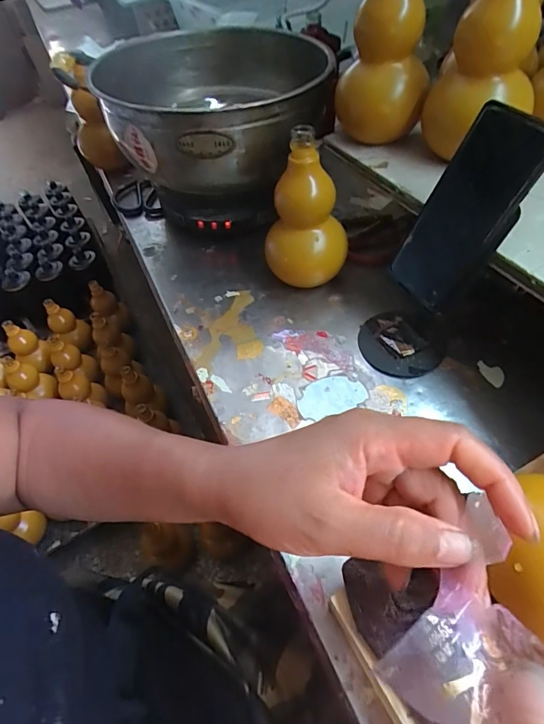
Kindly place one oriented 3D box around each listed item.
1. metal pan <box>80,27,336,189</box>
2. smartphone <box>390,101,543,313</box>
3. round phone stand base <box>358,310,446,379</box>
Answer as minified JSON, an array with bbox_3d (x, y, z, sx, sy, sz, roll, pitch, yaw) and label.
[{"bbox_3d":[-0.079,-0.376,0.615,0.308,0.132,0.360,-8,52,3],"label":"metal pan"},{"bbox_3d":[0.170,-0.132,0.374,0.012,0.165,0.078,-10,50,-34],"label":"smartphone"},{"bbox_3d":[0.143,-0.024,0.461,0.089,0.013,0.093,-3,50,3],"label":"round phone stand base"}]

